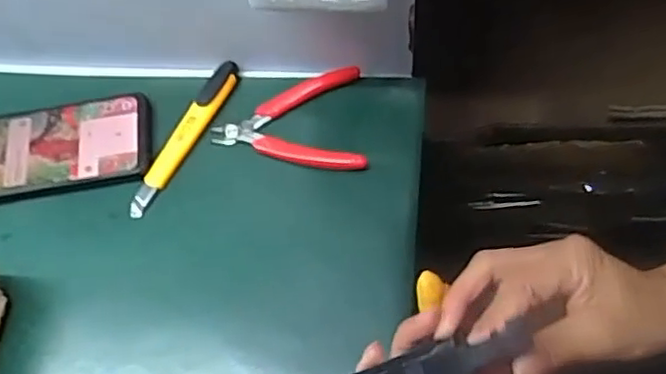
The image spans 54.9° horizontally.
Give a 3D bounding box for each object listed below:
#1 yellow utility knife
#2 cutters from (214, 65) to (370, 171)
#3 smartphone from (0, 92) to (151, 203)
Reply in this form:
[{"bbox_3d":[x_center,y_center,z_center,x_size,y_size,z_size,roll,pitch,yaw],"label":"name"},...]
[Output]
[{"bbox_3d":[-0.117,-0.042,0.505,0.024,0.016,0.144,24,67,17],"label":"yellow utility knife"},{"bbox_3d":[-0.036,-0.052,0.501,0.116,0.013,0.085,-5,62,3],"label":"cutters"},{"bbox_3d":[-0.228,-0.030,0.511,0.165,0.011,0.079,-11,62,0],"label":"smartphone"}]

